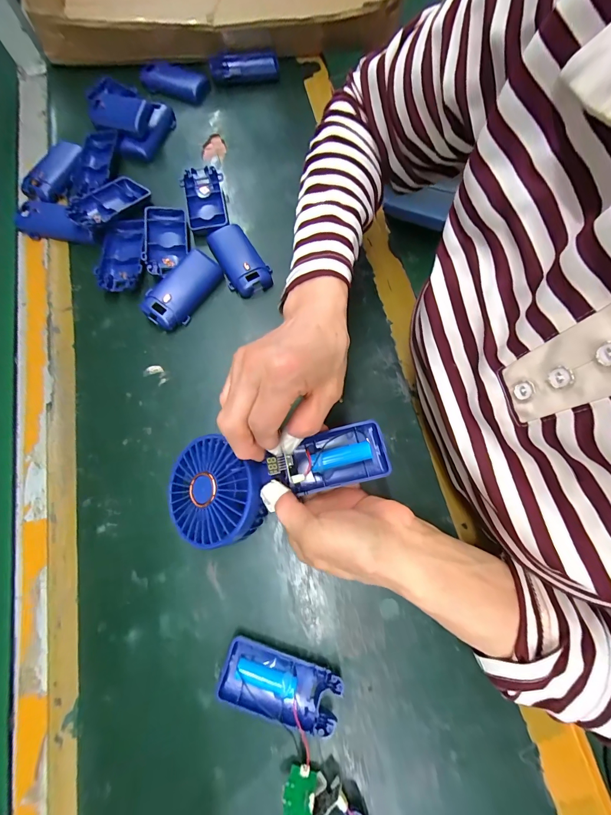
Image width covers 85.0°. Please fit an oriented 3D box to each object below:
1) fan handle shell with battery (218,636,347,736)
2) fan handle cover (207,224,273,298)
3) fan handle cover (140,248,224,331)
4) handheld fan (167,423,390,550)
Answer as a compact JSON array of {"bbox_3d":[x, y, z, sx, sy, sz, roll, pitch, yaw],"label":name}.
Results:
[{"bbox_3d":[-0.020,0.217,0.262,0.092,0.014,0.043,19,73,5],"label":"fan handle shell with battery"},{"bbox_3d":[-0.075,-0.169,0.375,0.046,0.021,0.094,-26,75,-9],"label":"fan handle cover"},{"bbox_3d":[-0.134,-0.129,0.363,0.049,0.011,0.092,35,75,-10],"label":"fan handle cover"},{"bbox_3d":[-0.026,0.049,0.253,0.175,0.040,0.079,-16,73,2],"label":"handheld fan"}]

